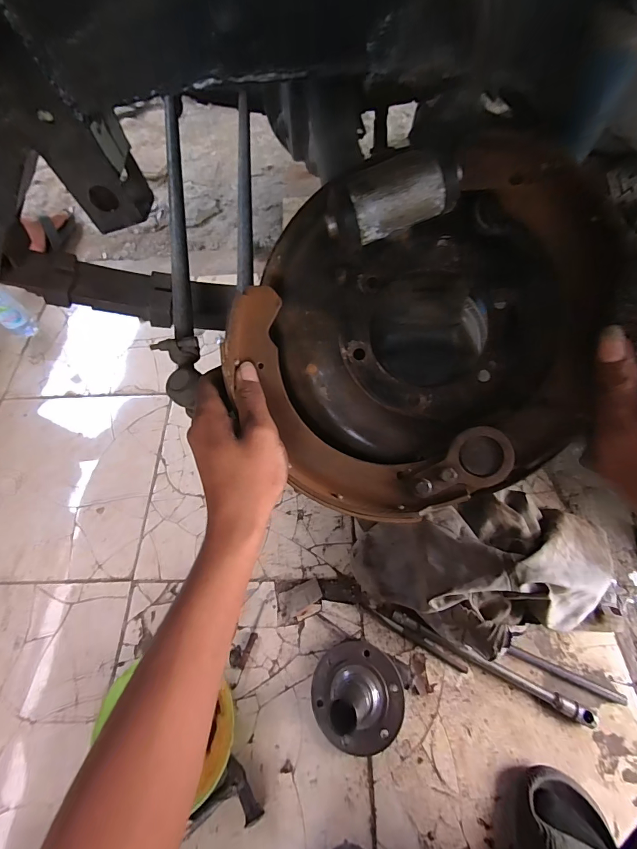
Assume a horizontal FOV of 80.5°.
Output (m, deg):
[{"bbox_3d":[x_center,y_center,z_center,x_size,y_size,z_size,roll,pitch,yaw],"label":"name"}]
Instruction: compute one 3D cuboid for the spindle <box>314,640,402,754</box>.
[{"bbox_3d":[0.057,0.385,0.529,0.126,0.152,0.131,-6,61,-1],"label":"spindle"}]

